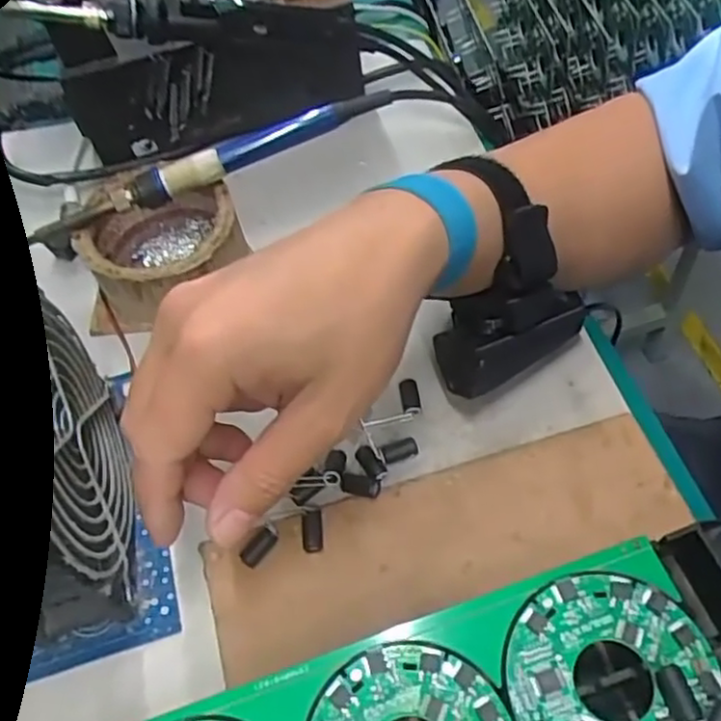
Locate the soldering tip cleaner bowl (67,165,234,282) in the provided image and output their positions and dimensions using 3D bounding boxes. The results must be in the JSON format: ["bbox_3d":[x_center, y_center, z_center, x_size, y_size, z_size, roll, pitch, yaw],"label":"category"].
[{"bbox_3d":[-0.106,-0.067,0.373,0.073,0.043,0.080,-3,56,4],"label":"soldering tip cleaner bowl"}]

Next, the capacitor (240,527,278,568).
[{"bbox_3d":[-0.043,0.080,0.293,0.007,0.009,0.017,36,65,24],"label":"capacitor"}]

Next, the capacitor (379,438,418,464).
[{"bbox_3d":[0.018,0.042,0.316,0.016,0.007,0.008,-20,56,-7],"label":"capacitor"}]

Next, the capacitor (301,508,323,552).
[{"bbox_3d":[-0.021,0.072,0.296,0.009,0.009,0.020,-7,55,1],"label":"capacitor"}]

